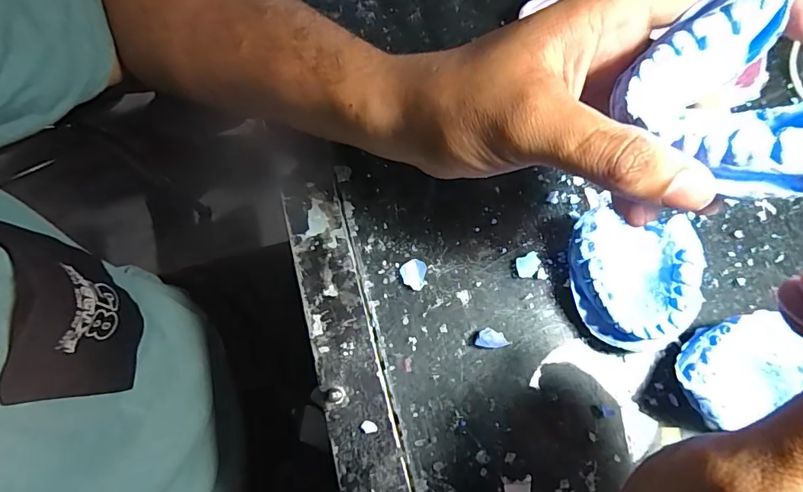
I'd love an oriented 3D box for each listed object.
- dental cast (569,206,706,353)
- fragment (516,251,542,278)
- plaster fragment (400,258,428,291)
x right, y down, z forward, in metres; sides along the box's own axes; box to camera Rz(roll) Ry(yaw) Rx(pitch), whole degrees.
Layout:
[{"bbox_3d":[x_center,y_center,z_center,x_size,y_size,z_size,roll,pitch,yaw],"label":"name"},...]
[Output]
[{"bbox_3d":[0.119,0.019,0.239,0.061,0.026,0.068,5,70,2],"label":"dental cast"},{"bbox_3d":[0.071,0.011,0.254,0.015,0.004,0.012,-24,72,-9],"label":"fragment"},{"bbox_3d":[0.007,0.016,0.251,0.014,0.004,0.016,-14,70,-5],"label":"plaster fragment"}]

